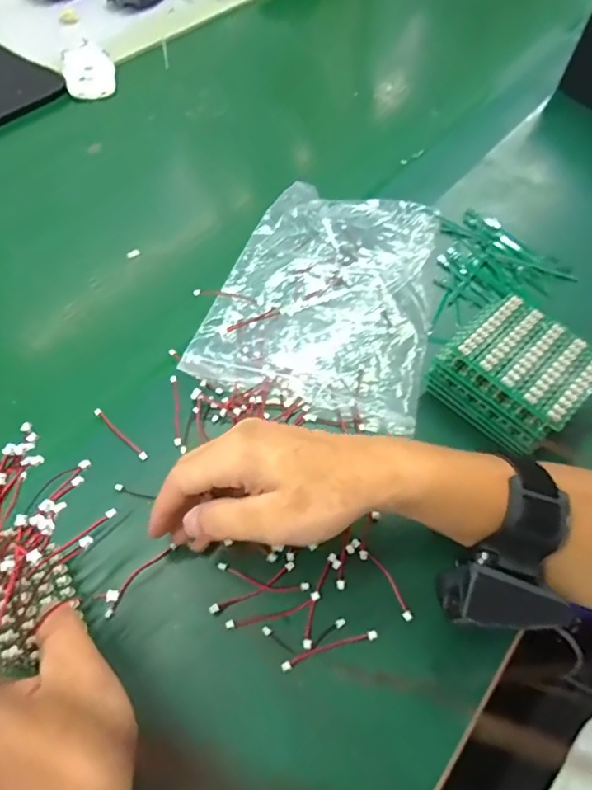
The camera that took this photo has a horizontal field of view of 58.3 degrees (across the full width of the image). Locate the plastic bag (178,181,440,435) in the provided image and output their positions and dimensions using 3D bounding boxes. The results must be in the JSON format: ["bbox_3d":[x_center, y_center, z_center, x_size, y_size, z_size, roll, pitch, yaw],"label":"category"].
[{"bbox_3d":[0.030,-0.090,0.447,0.167,0.016,0.238,14,57,7],"label":"plastic bag"}]

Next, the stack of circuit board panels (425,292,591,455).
[{"bbox_3d":[0.158,-0.017,0.386,0.098,0.048,0.086,40,64,22],"label":"stack of circuit board panels"}]

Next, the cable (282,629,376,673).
[{"bbox_3d":[0.020,0.147,0.306,0.058,0.004,0.006,-16,58,-12],"label":"cable"}]

